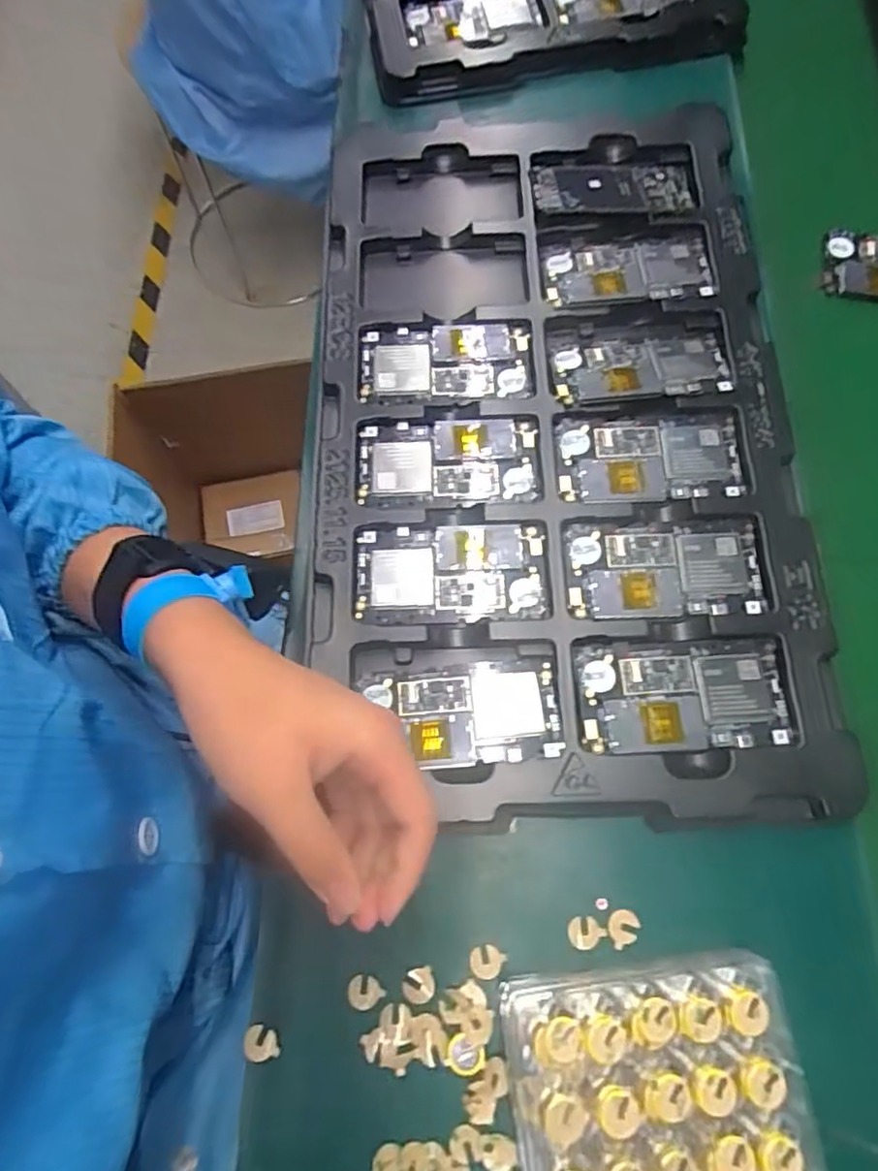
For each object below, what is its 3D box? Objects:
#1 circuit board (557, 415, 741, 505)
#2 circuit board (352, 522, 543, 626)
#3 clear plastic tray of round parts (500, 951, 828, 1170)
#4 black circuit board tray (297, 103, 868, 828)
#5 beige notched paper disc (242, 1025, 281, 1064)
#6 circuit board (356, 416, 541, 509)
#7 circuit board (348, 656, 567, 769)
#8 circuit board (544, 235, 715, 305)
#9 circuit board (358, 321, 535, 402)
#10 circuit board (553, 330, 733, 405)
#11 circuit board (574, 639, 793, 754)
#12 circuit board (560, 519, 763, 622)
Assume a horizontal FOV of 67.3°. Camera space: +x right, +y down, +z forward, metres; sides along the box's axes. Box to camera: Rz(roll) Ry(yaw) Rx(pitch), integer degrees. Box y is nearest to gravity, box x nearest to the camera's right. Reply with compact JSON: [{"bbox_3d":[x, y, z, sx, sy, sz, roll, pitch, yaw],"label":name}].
[{"bbox_3d":[0.148,-0.088,0.464,0.122,0.005,0.060,-1,70,2],"label":"circuit board"},{"bbox_3d":[0.007,-0.009,0.443,0.126,0.006,0.068,-1,70,2],"label":"circuit board"},{"bbox_3d":[0.118,0.290,0.328,0.149,0.044,0.174,-7,70,-1],"label":"clear plastic tray of round parts"},{"bbox_3d":[0.074,-0.122,0.469,0.329,0.025,0.534,-2,70,1],"label":"black circuit board tray"},{"bbox_3d":[-0.100,0.256,0.369,0.018,0.004,0.018,-1,70,2],"label":"beige notched paper disc"},{"bbox_3d":[0.006,-0.088,0.469,0.127,0.005,0.067,-2,70,1],"label":"circuit board"},{"bbox_3d":[0.015,0.080,0.408,0.118,0.007,0.063,-6,58,-1],"label":"circuit board"},{"bbox_3d":[0.144,-0.244,0.509,0.122,0.010,0.056,-1,72,0],"label":"circuit board"},{"bbox_3d":[0.004,-0.167,0.494,0.128,0.008,0.063,-1,72,0],"label":"circuit board"},{"bbox_3d":[0.148,-0.161,0.483,0.123,0.004,0.055,-4,70,1],"label":"circuit board"},{"bbox_3d":[0.150,0.068,0.407,0.126,0.004,0.066,-1,70,1],"label":"circuit board"},{"bbox_3d":[0.149,-0.011,0.438,0.125,0.006,0.066,-1,70,2],"label":"circuit board"}]

